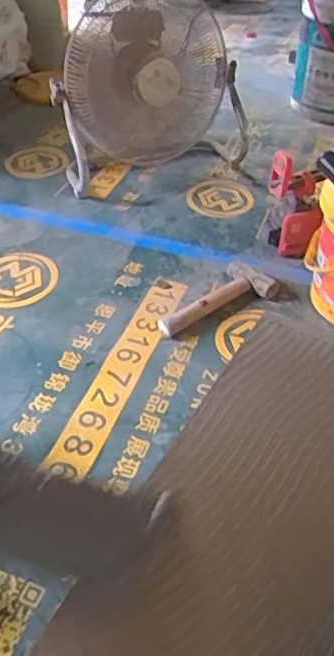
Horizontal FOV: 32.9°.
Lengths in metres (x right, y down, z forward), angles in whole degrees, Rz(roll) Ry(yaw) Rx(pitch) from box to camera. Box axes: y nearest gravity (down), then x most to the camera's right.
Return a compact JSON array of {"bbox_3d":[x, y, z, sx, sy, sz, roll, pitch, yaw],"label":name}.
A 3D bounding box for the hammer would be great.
[{"bbox_3d":[0.100,-0.057,1.058,0.244,0.047,0.108,-32,53,-30],"label":"hammer"}]

